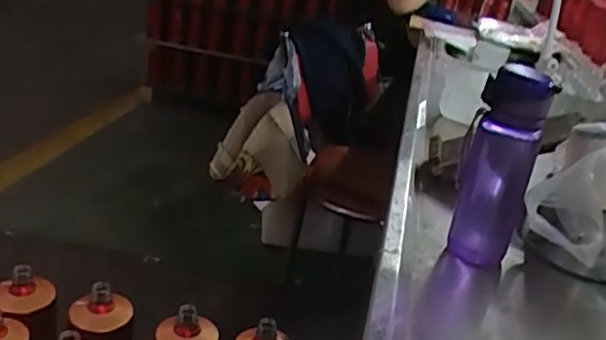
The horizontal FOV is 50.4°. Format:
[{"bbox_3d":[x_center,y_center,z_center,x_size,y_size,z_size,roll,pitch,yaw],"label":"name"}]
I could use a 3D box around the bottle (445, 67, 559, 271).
[{"bbox_3d":[0.226,0.007,0.755,0.075,0.234,0.066,16,25,18],"label":"bottle"}]

